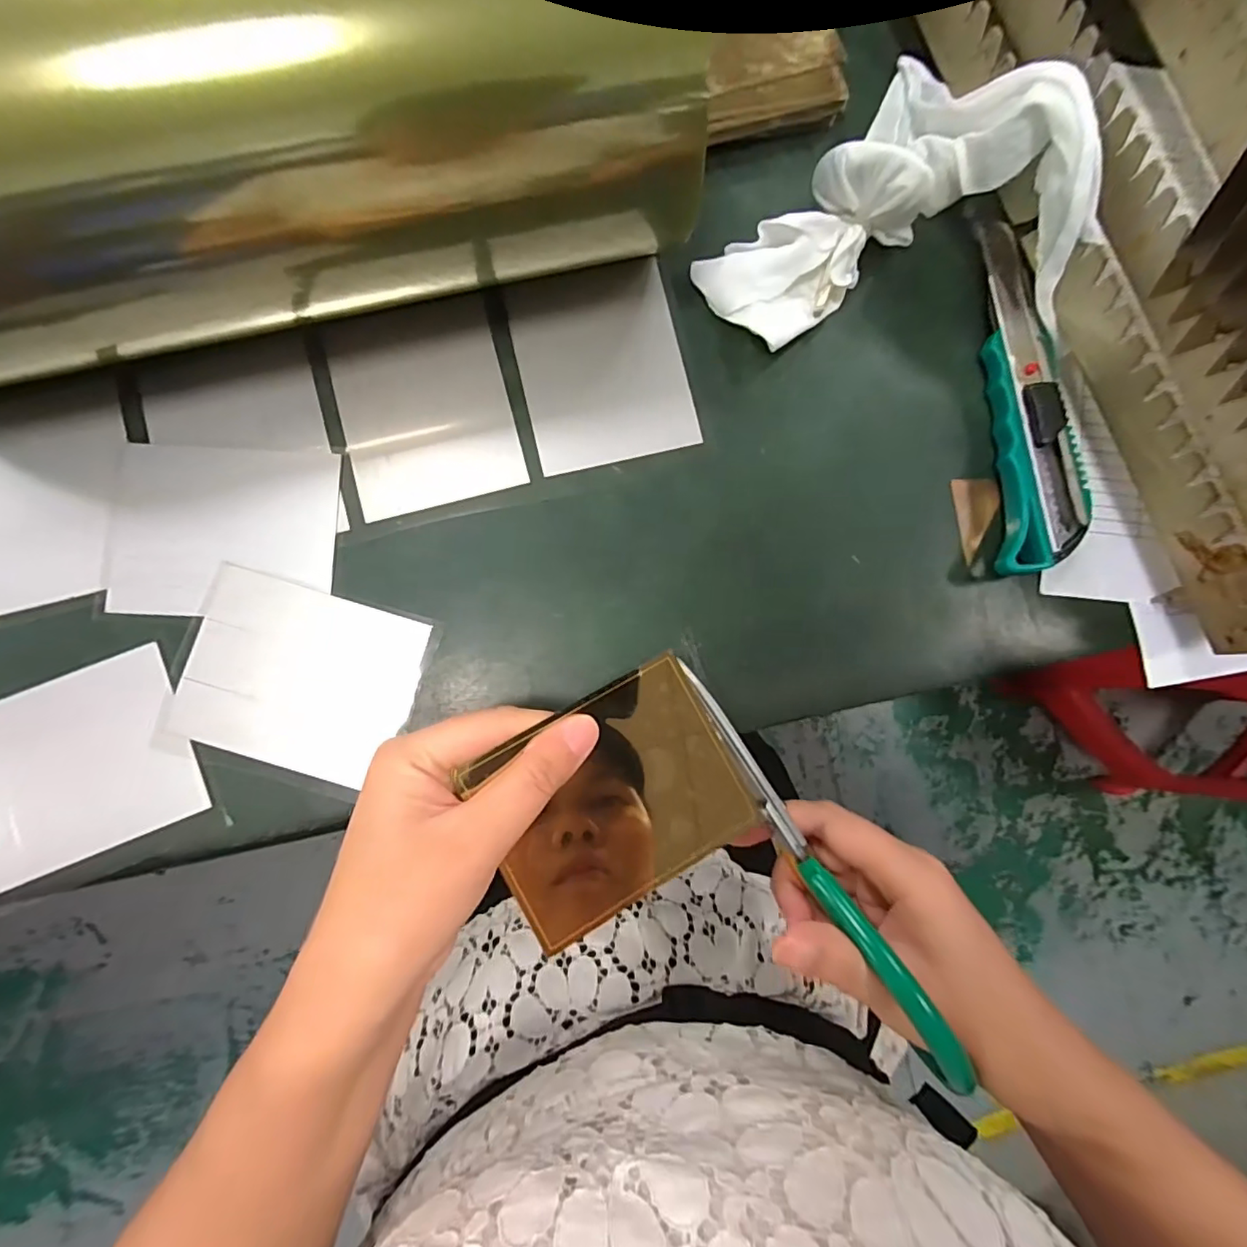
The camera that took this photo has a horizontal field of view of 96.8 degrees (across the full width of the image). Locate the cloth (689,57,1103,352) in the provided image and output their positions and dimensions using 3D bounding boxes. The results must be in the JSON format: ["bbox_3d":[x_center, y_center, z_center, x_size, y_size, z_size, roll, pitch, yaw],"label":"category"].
[{"bbox_3d":[0.138,-0.182,0.253,0.163,0.067,0.137,-44,88,-6],"label":"cloth"}]

